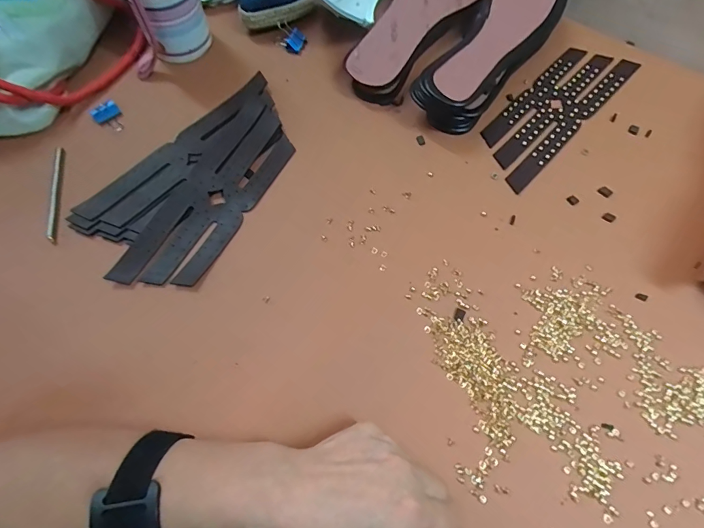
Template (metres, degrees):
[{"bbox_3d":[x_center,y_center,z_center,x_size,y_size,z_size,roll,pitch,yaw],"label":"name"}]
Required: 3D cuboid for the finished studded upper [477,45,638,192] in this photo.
[{"bbox_3d":[0.209,-0.162,0.424,0.069,0.005,0.209,42,72,17],"label":"finished studded upper"}]

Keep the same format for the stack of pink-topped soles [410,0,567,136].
[{"bbox_3d":[0.146,-0.219,0.420,0.069,0.052,0.215,33,70,14],"label":"stack of pink-topped soles"}]

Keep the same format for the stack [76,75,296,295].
[{"bbox_3d":[-0.145,-0.082,0.386,0.122,0.020,0.222,28,69,12],"label":"stack"}]

